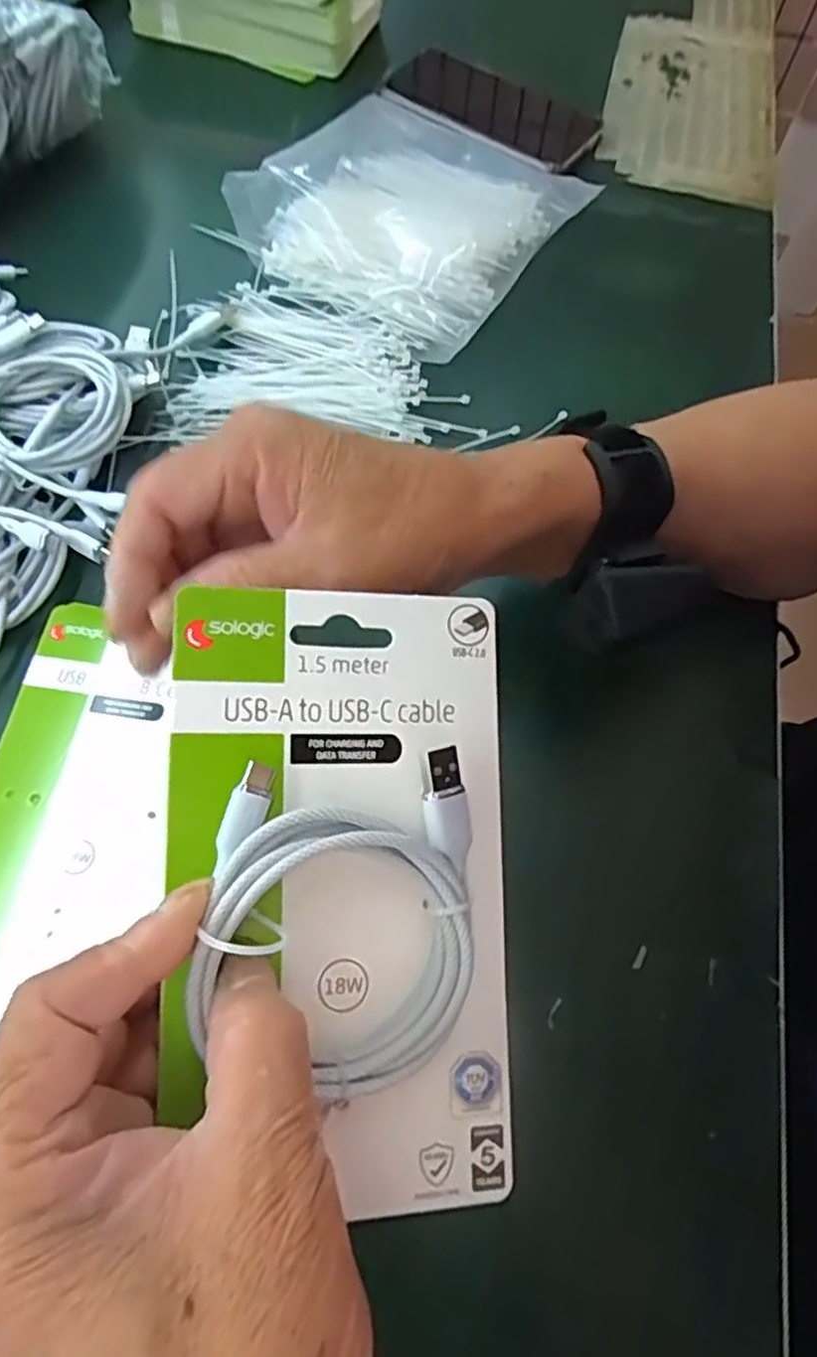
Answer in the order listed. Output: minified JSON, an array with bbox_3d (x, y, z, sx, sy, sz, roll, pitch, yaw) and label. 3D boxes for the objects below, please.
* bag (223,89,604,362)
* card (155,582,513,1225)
[{"bbox_3d":[0.003,-0.314,0.474,0.177,0.035,0.198,30,67,11],"label":"bag"},{"bbox_3d":[-0.018,0.061,0.207,0.099,0.018,0.177,1,83,-12],"label":"card"}]

